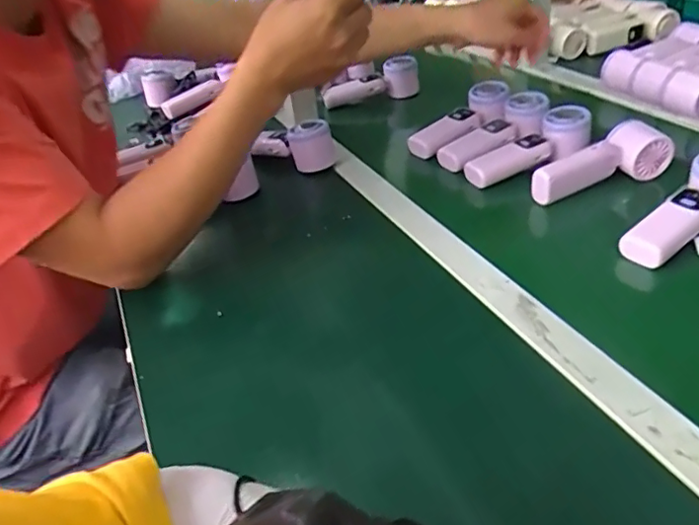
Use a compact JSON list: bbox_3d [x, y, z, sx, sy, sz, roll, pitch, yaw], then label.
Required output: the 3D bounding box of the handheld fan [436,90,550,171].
[{"bbox_3d":[0.191,-0.165,0.741,0.165,0.038,0.050,-32,36,-3],"label":"handheld fan"}]

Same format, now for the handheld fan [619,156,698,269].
[{"bbox_3d":[0.329,-0.048,0.555,0.168,0.047,0.050,-36,40,-17],"label":"handheld fan"}]

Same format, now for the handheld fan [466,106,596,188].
[{"bbox_3d":[0.216,-0.138,0.696,0.167,0.041,0.045,-27,35,-6],"label":"handheld fan"}]

